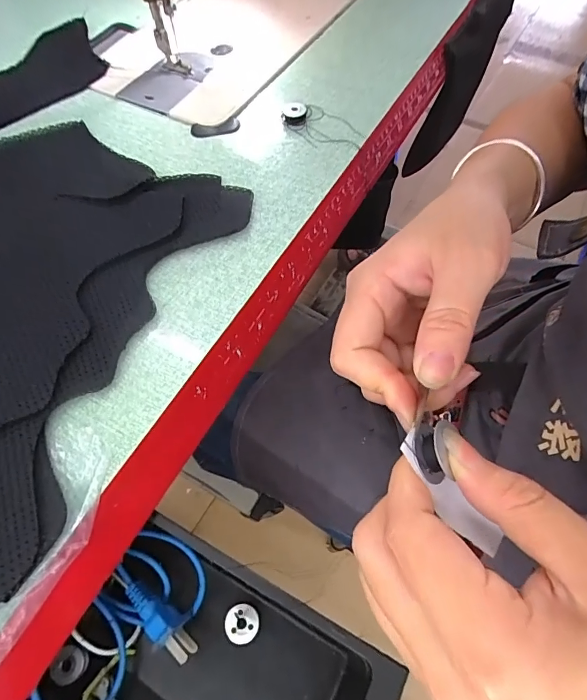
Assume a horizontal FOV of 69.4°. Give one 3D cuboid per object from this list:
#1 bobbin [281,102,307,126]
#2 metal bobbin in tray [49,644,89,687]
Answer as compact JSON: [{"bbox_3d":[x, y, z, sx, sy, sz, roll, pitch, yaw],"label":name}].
[{"bbox_3d":[0.001,-0.210,0.374,0.023,0.011,0.025,-3,61,-1],"label":"bobbin"},{"bbox_3d":[-0.141,0.198,0.266,0.020,0.007,0.019,0,61,1],"label":"metal bobbin in tray"}]

